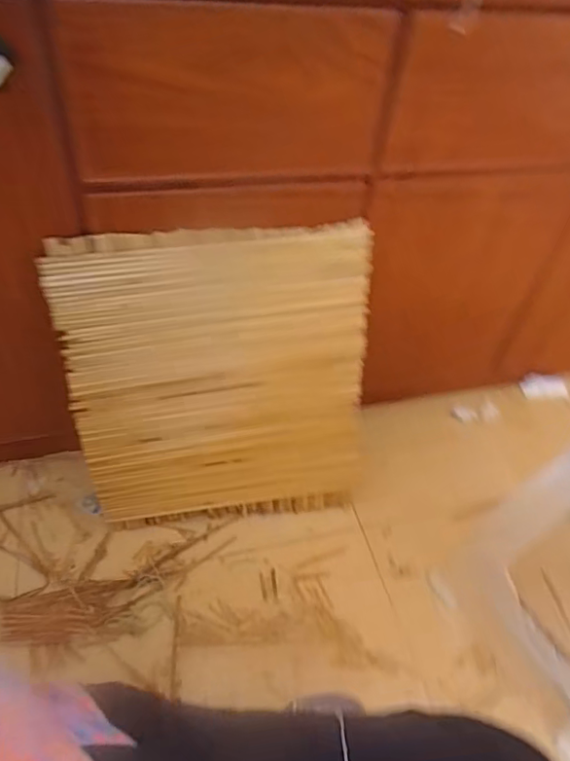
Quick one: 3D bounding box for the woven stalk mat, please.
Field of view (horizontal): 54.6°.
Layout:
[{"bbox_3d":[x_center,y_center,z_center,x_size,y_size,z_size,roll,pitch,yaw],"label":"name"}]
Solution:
[{"bbox_3d":[-0.090,0.020,0.843,0.435,0.483,0.025,-6,28,-13],"label":"woven stalk mat"}]

